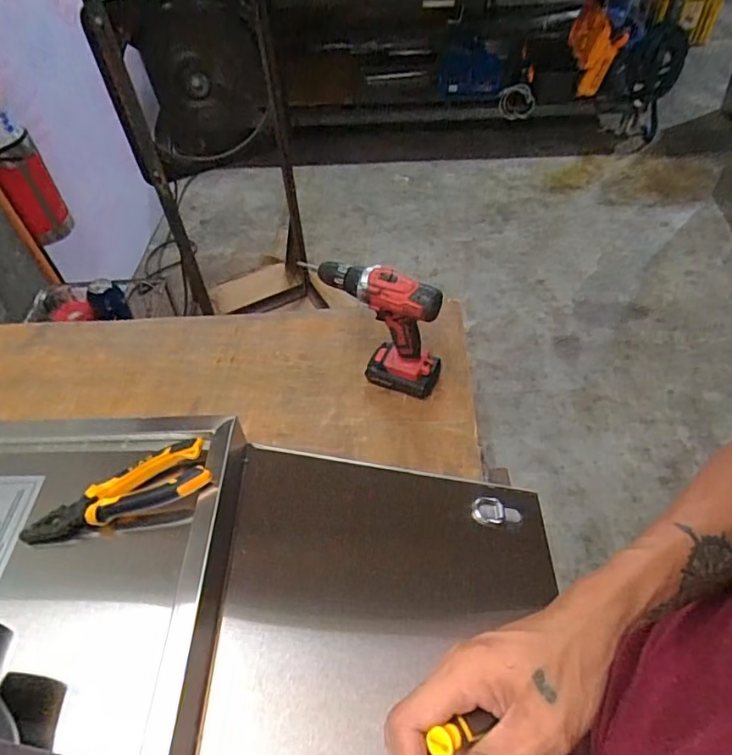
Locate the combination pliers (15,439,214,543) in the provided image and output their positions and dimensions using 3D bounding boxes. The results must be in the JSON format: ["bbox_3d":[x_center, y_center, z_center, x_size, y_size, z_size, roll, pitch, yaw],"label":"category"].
[{"bbox_3d":[-0.218,0.104,0.477,0.159,0.028,0.051,-20,52,-12],"label":"combination pliers"}]

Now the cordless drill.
[{"bbox_3d":[0.021,-0.076,0.831,0.188,0.211,0.064,21,55,20],"label":"cordless drill"}]

